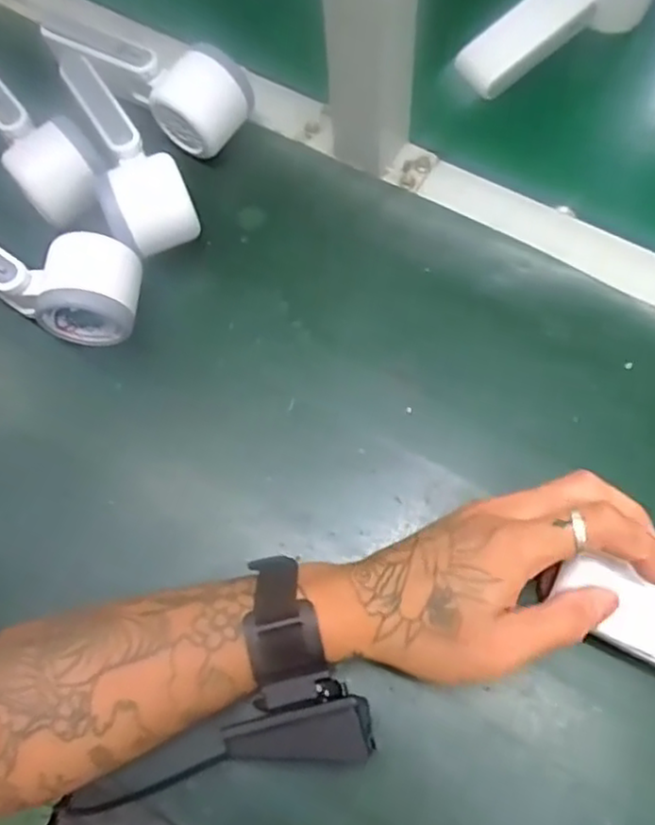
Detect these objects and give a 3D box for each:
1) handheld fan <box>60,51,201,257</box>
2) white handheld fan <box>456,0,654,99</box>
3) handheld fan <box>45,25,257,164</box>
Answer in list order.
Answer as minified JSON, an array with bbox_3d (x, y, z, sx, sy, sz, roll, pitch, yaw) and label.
[{"bbox_3d":[-0.134,-0.180,0.461,0.056,0.052,0.163,-20,70,-5],"label":"handheld fan"},{"bbox_3d":[0.172,-0.293,0.494,0.160,0.048,0.055,-37,72,-11],"label":"white handheld fan"},{"bbox_3d":[-0.131,-0.242,0.480,0.162,0.068,0.062,29,73,13],"label":"handheld fan"}]

